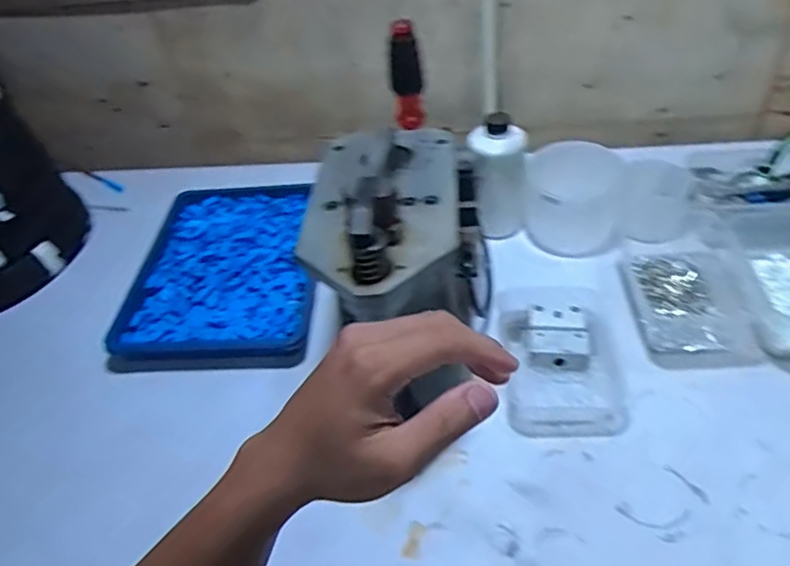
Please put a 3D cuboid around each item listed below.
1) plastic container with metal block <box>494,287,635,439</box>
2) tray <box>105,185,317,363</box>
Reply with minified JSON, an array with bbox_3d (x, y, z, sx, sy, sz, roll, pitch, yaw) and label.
[{"bbox_3d":[0.176,0.075,0.664,0.124,0.032,0.184,-4,42,4],"label":"plastic container with metal block"},{"bbox_3d":[-0.219,-0.026,0.829,0.227,0.042,0.313,-3,42,5],"label":"tray"}]

